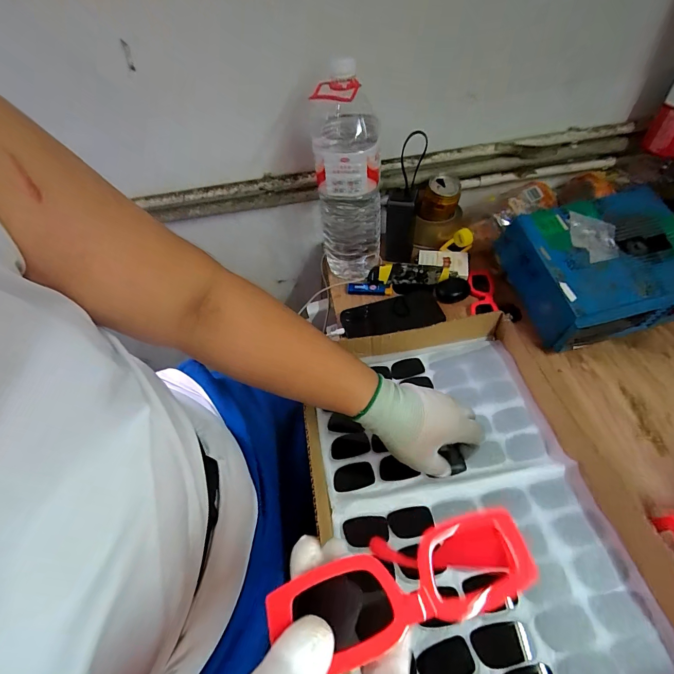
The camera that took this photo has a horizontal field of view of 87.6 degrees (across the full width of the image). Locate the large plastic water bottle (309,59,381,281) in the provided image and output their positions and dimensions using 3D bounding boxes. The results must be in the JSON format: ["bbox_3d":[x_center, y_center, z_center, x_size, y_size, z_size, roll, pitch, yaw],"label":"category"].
[{"bbox_3d":[0.019,-0.227,0.559,0.096,0.318,0.082,-7,50,2],"label":"large plastic water bottle"}]

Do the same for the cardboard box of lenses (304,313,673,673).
[{"bbox_3d":[0.140,0.163,0.398,0.308,0.062,0.403,-11,50,-4],"label":"cardboard box of lenses"}]

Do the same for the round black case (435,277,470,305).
[{"bbox_3d":[0.203,-0.082,0.616,0.054,0.021,0.048,12,53,16],"label":"round black case"}]

